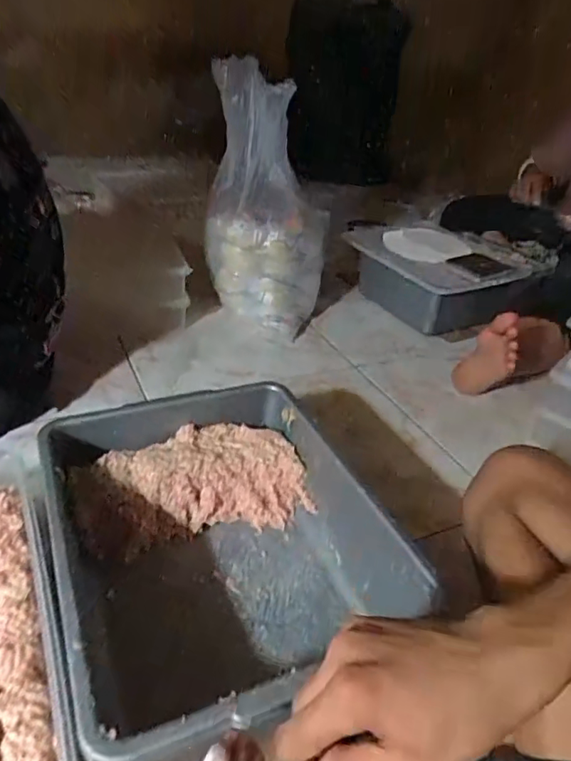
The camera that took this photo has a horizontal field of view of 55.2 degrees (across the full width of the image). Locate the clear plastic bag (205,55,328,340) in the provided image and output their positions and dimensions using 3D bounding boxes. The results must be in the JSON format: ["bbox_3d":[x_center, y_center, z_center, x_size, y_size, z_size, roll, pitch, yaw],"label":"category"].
[{"bbox_3d":[-0.042,-0.360,1.132,0.245,0.539,0.168,-5,4,-18],"label":"clear plastic bag"}]

